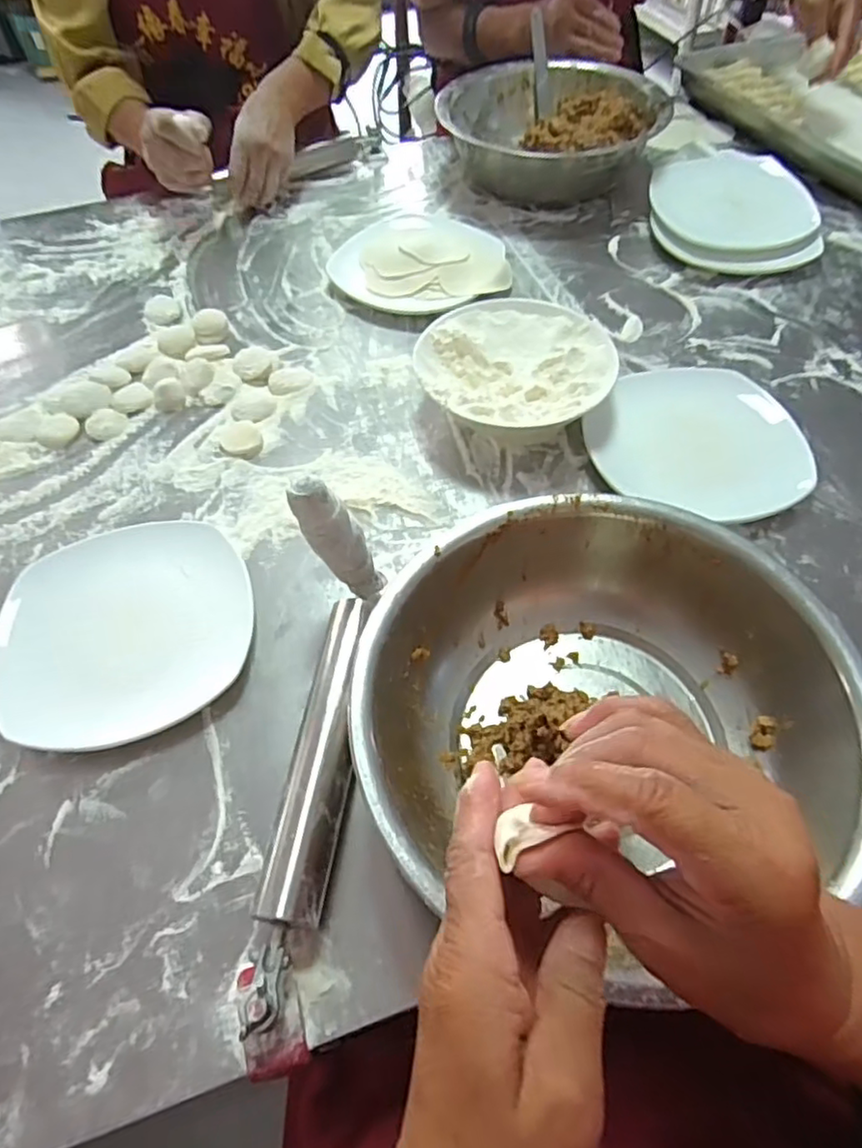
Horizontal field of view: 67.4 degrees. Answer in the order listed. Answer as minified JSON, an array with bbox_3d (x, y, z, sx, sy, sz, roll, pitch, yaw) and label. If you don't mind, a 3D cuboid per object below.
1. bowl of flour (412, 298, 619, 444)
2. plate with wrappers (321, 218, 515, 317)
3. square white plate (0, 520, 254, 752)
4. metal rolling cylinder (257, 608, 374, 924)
[{"bbox_3d":[0.075,-0.180,0.591,0.170,0.053,0.154,9,57,10],"label":"bowl of flour"},{"bbox_3d":[-0.012,-0.347,0.723,0.195,0.034,0.137,15,58,14],"label":"plate with wrappers"},{"bbox_3d":[-0.226,0.037,0.480,0.180,0.019,0.177,-8,55,-2],"label":"square white plate"},{"bbox_3d":[-0.064,0.110,0.413,0.037,0.032,0.201,4,56,7],"label":"metal rolling cylinder"}]

